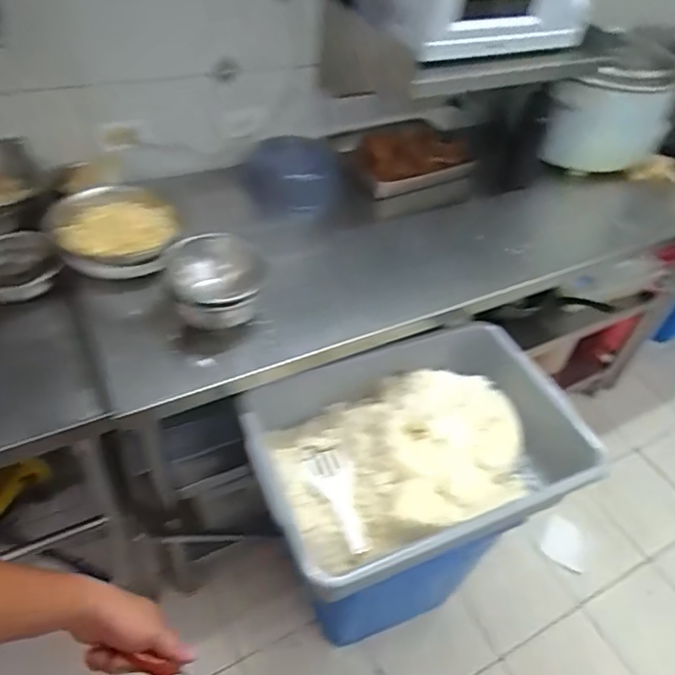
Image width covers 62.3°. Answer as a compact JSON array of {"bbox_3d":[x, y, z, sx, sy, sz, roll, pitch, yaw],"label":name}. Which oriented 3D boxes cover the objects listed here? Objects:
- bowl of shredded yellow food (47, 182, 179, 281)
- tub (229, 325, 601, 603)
[{"bbox_3d":[-0.468,-0.217,1.167,0.260,0.088,0.259,4,45,-4],"label":"bowl of shredded yellow food"},{"bbox_3d":[0.159,0.211,1.090,0.633,0.163,0.417,-12,48,-18],"label":"tub"}]

